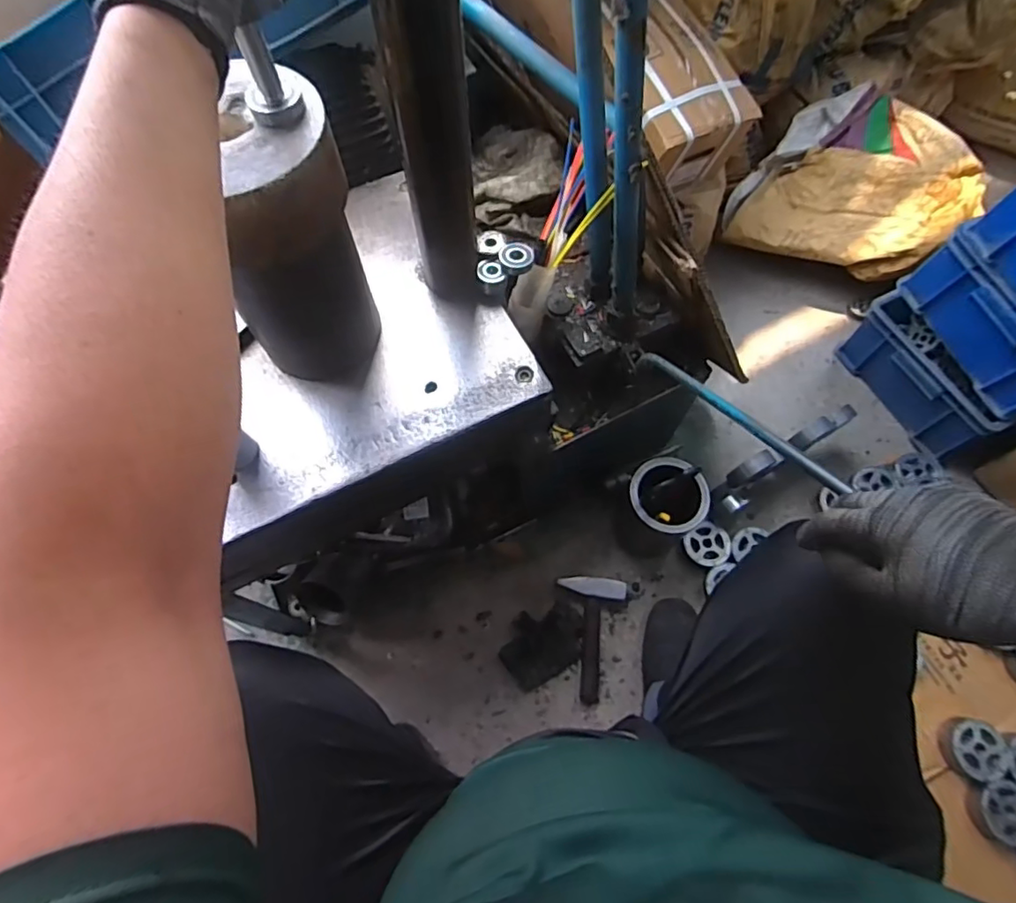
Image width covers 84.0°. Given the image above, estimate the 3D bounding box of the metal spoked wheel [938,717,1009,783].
[{"bbox_3d":[0.656,0.418,0.793,0.082,0.023,0.074,-16,67,-6],"label":"metal spoked wheel"}]

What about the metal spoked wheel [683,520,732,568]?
[{"bbox_3d":[0.345,0.160,0.975,0.076,0.012,0.073,-7,63,14],"label":"metal spoked wheel"}]

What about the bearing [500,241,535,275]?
[{"bbox_3d":[0.010,-0.221,0.643,0.038,0.009,0.039,0,66,0],"label":"bearing"}]

